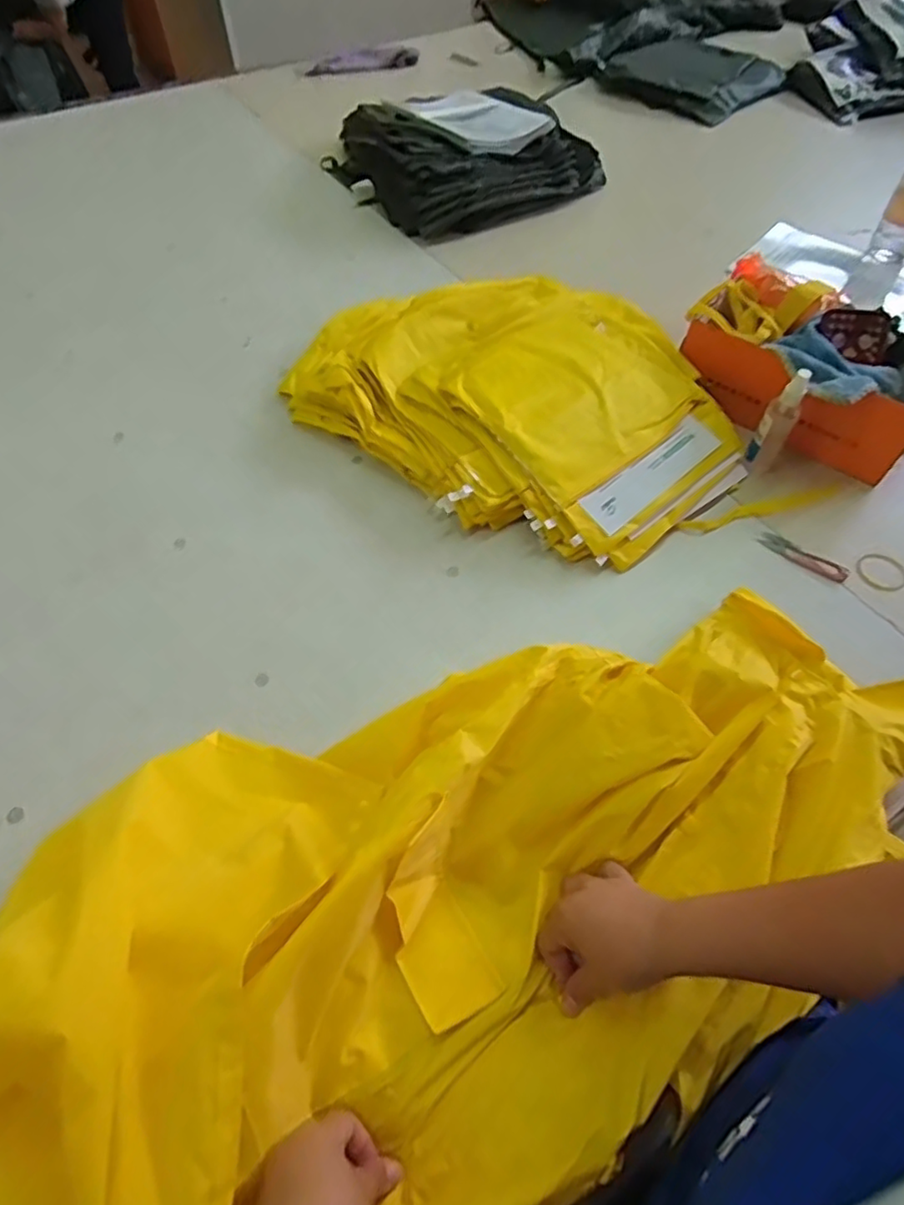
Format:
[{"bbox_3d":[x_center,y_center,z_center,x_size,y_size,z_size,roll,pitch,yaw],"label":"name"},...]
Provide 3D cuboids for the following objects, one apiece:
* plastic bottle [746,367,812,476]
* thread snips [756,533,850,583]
[{"bbox_3d":[0.392,-0.214,0.769,0.037,0.131,0.036,27,60,15],"label":"plastic bottle"},{"bbox_3d":[0.408,-0.053,0.739,0.100,0.008,0.024,34,63,19],"label":"thread snips"}]

